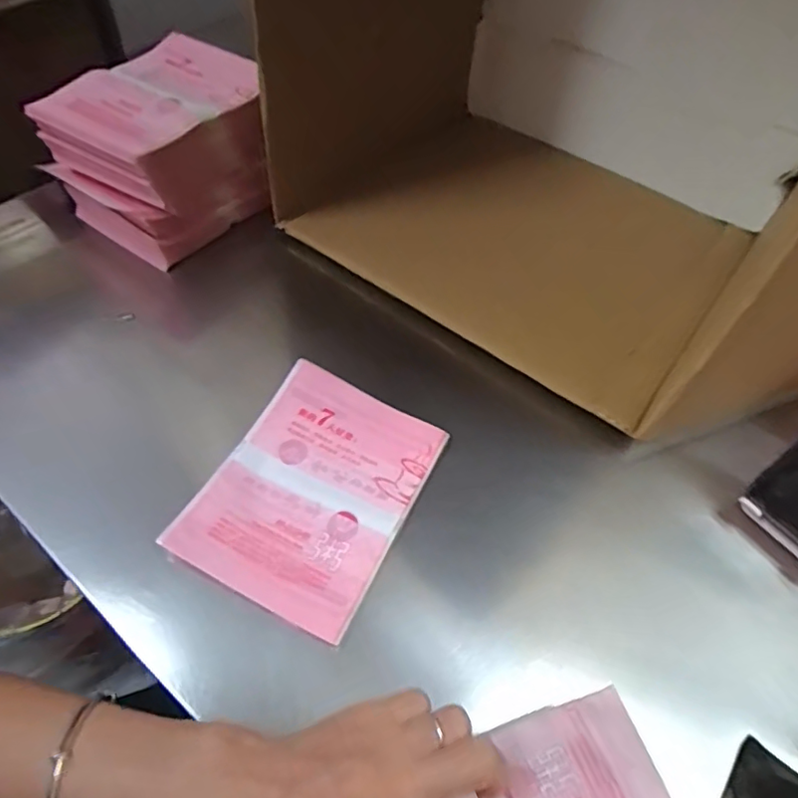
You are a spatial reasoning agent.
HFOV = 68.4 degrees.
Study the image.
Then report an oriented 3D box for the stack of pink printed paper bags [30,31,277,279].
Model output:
[{"bbox_3d":[-0.201,-0.226,0.528,0.135,0.105,0.167,31,58,18],"label":"stack of pink printed paper bags"}]

